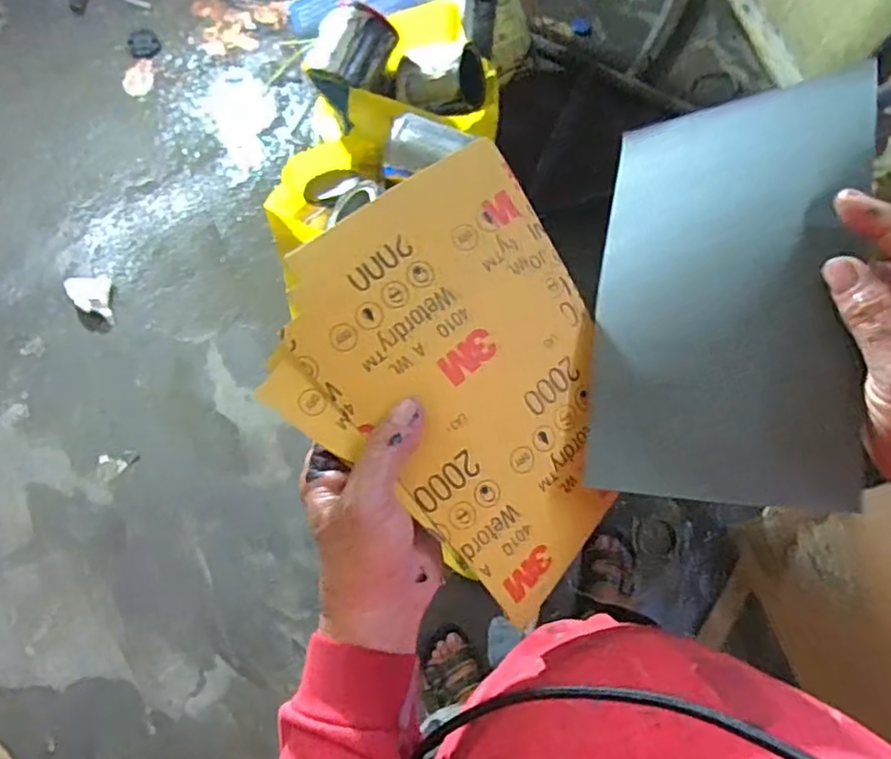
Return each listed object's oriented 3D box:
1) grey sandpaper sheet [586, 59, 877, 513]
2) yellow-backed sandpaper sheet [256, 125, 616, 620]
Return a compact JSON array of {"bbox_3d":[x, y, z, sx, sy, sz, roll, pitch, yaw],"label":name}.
[{"bbox_3d":[0.155,-0.046,0.364,0.134,0.028,0.222,3,88,27],"label":"grey sandpaper sheet"},{"bbox_3d":[0.015,0.010,0.384,0.182,0.016,0.245,-32,93,-9],"label":"yellow-backed sandpaper sheet"}]

